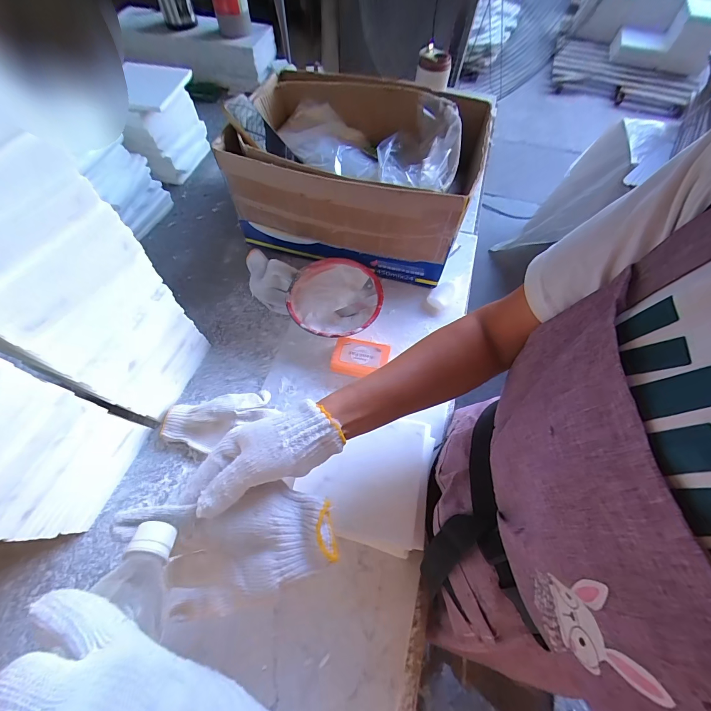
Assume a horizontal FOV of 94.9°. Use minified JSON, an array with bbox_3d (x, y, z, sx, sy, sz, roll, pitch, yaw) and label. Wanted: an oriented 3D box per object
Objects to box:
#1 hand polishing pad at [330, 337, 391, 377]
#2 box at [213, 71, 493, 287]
[{"bbox_3d":[0.008,0.006,0.554,0.092,0.034,0.055,8,63,3],"label":"hand polishing pad"},{"bbox_3d":[0.009,-0.353,0.626,0.414,0.202,0.317,17,66,6],"label":"box"}]

